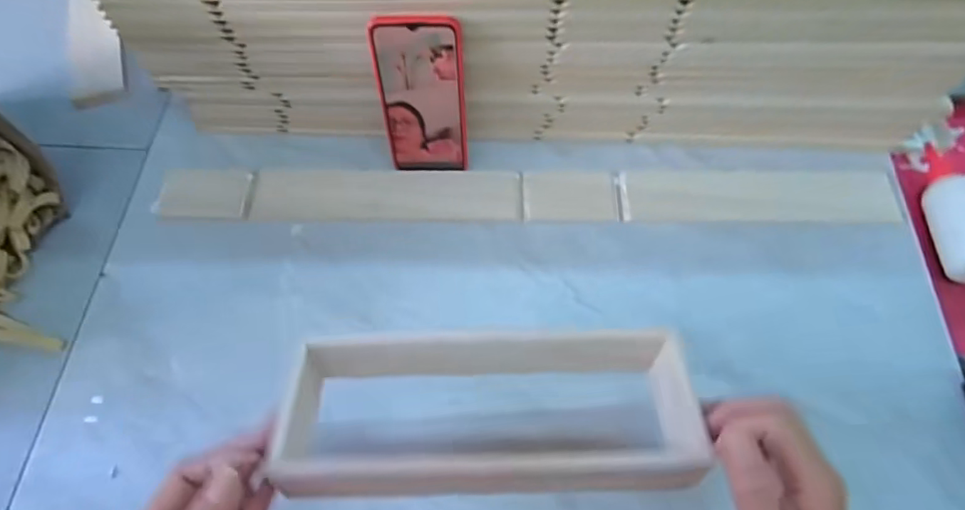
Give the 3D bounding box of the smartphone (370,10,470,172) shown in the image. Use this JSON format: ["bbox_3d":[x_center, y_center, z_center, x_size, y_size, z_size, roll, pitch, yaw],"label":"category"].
[{"bbox_3d":[-0.054,-0.140,0.477,0.077,0.162,0.006,1,52,2],"label":"smartphone"}]

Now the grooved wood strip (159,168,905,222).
[{"bbox_3d":[0.041,-0.062,0.531,0.738,0.014,0.062,1,66,1],"label":"grooved wood strip"}]

